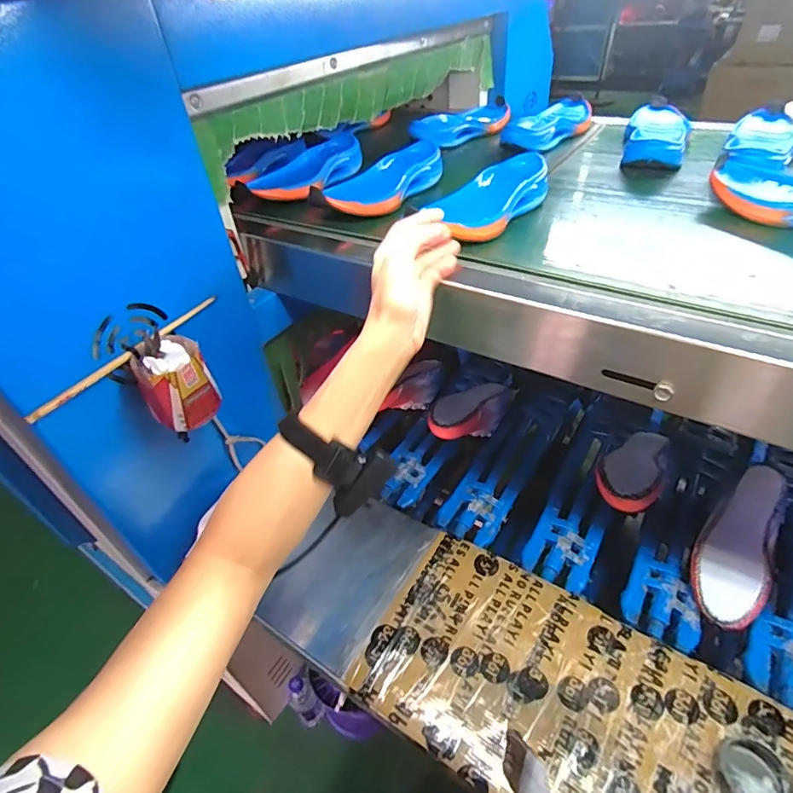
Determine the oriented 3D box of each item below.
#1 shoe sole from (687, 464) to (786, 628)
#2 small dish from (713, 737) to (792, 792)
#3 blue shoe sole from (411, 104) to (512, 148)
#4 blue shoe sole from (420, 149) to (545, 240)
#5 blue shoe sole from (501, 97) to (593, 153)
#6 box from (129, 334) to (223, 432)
[{"bbox_3d":[0.460,0.191,0.633,0.082,0.027,0.221,23,70,27],"label":"shoe sole"},{"bbox_3d":[0.345,0.369,0.459,0.062,0.019,0.059,-2,41,2],"label":"small dish"},{"bbox_3d":[0.124,-0.518,0.893,0.251,0.023,0.115,-30,62,-28],"label":"blue shoe sole"},{"bbox_3d":[0.115,-0.250,0.596,0.092,0.047,0.211,26,50,30],"label":"blue shoe sole"},{"bbox_3d":[0.274,-0.476,0.839,0.099,0.045,0.265,22,48,27],"label":"blue shoe sole"},{"bbox_3d":[-0.242,-0.013,0.525,0.059,0.087,0.062,23,48,28],"label":"box"}]

